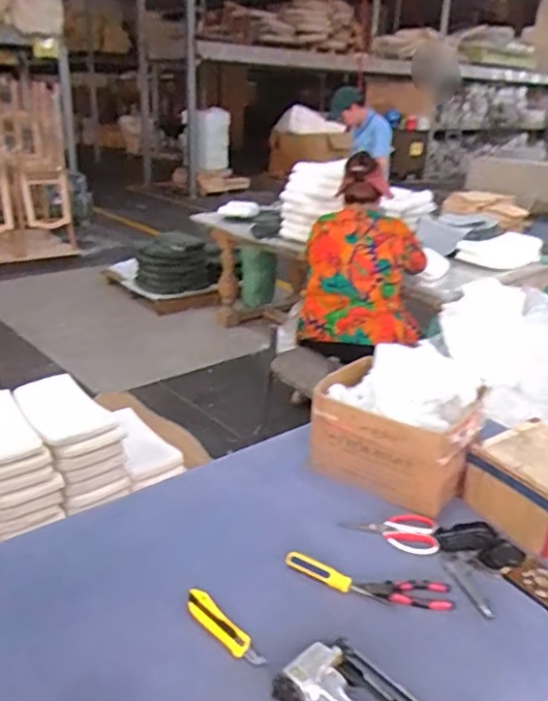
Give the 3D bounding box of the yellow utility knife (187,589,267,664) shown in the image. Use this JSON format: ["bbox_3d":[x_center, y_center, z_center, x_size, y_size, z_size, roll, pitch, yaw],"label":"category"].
[{"bbox_3d":[-0.082,0.428,0.937,0.041,0.012,0.177,-18,29,-35],"label":"yellow utility knife"}]

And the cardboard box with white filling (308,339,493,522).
[{"bbox_3d":[0.252,0.153,1.274,0.318,0.269,0.203,15,28,31],"label":"cardboard box with white filling"}]

